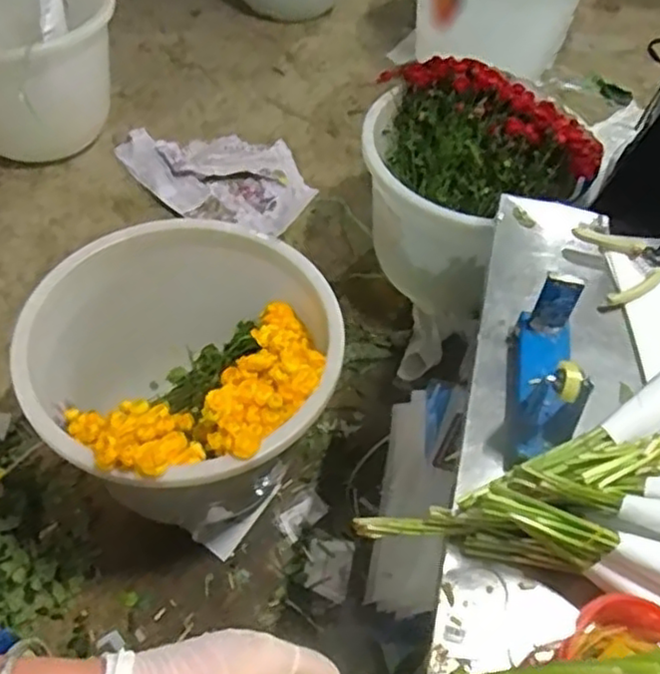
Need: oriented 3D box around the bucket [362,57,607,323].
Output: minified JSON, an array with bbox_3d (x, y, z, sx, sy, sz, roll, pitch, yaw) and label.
[{"bbox_3d":[0.327,-0.350,1.734,0.488,0.466,0.475,3,52,-3],"label":"bucket"}]

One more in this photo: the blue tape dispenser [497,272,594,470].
[{"bbox_3d":[0.246,0.034,0.767,0.068,0.126,0.200,13,53,5],"label":"blue tape dispenser"}]

